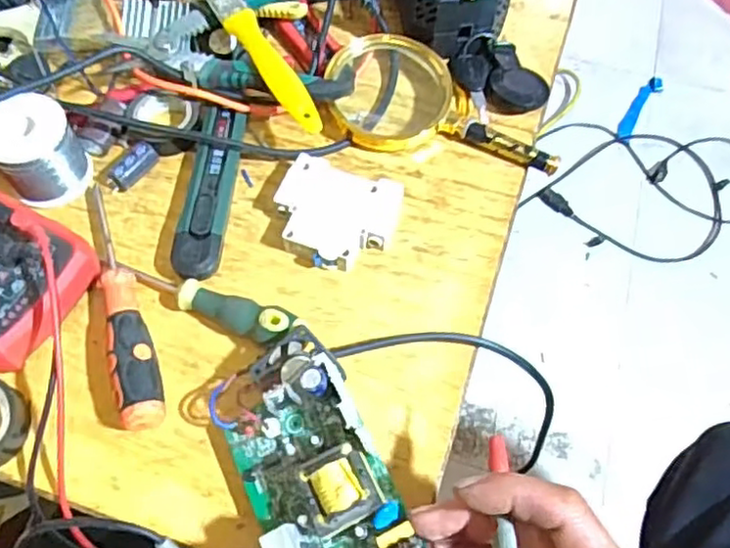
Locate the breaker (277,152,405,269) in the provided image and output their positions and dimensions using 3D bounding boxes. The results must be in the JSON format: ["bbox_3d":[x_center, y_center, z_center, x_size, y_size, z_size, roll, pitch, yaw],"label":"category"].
[{"bbox_3d":[-0.021,-0.038,0.429,0.075,0.016,0.068,20,63,7],"label":"breaker"}]

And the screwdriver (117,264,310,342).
[{"bbox_3d":[-0.094,0.016,0.399,0.120,0.018,0.019,17,62,22],"label":"screwdriver"}]

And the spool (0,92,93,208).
[{"bbox_3d":[-0.213,-0.082,0.430,0.051,0.043,0.052,1,62,-2],"label":"spool"}]

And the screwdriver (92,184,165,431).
[{"bbox_3d":[-0.146,0.011,0.399,0.024,0.027,0.171,-15,64,-11],"label":"screwdriver"}]

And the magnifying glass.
[{"bbox_3d":[0.053,-0.112,0.462,0.168,0.038,0.082,29,64,12],"label":"magnifying glass"}]

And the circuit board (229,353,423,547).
[{"bbox_3d":[-0.024,0.105,0.332,0.069,0.037,0.134,-22,66,-14],"label":"circuit board"}]

